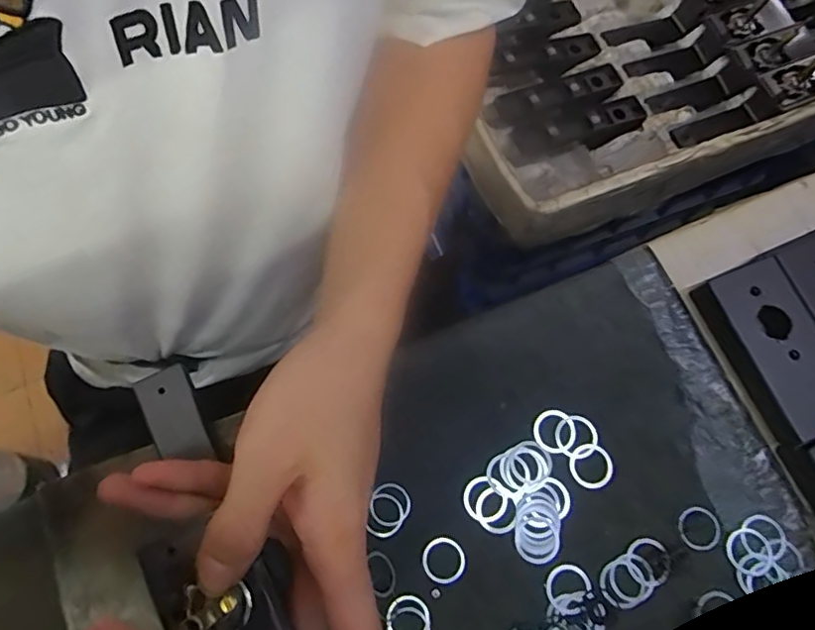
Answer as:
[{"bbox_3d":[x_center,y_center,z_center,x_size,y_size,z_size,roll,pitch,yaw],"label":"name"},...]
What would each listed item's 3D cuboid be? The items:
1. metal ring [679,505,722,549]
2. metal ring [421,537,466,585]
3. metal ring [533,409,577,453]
[{"bbox_3d":[0.170,0.124,0.329,0.025,0.004,0.023,0,71,-1],"label":"metal ring"},{"bbox_3d":[0.020,0.138,0.319,0.024,0.004,0.023,-33,74,-11],"label":"metal ring"},{"bbox_3d":[0.089,0.070,0.343,0.026,0.004,0.026,0,71,-1],"label":"metal ring"}]

